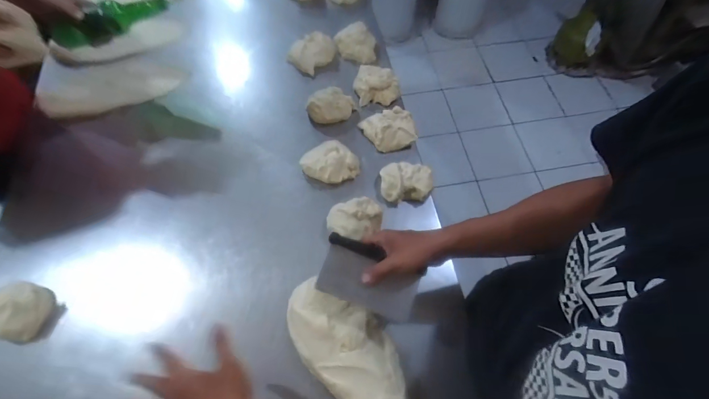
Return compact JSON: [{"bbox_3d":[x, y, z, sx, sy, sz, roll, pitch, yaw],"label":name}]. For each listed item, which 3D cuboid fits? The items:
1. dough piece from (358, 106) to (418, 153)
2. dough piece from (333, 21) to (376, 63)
[{"bbox_3d":[0.075,-0.160,0.781,0.091,0.053,0.097,-24,66,-11],"label":"dough piece"},{"bbox_3d":[0.003,-0.405,0.910,0.106,0.044,0.093,0,64,1],"label":"dough piece"}]

